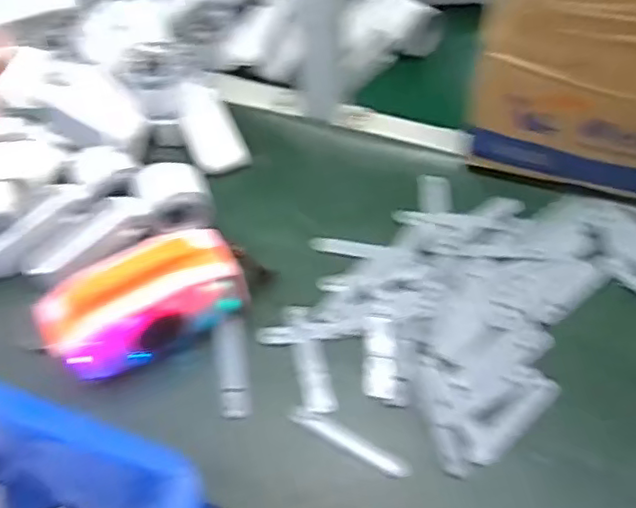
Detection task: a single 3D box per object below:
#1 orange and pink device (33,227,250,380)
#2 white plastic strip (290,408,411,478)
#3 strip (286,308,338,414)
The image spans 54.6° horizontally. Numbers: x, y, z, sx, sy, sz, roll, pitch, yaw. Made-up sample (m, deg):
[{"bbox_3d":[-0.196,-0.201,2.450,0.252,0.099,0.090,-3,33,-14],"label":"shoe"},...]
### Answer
[{"bbox_3d":[-0.139,0.045,0.507,0.158,0.088,0.076,-22,63,-12],"label":"orange and pink device"},{"bbox_3d":[0.026,0.151,0.496,0.101,0.005,0.016,27,64,13],"label":"white plastic strip"},{"bbox_3d":[-0.008,0.088,0.530,0.026,0.005,0.098,-13,62,-8],"label":"strip"}]

